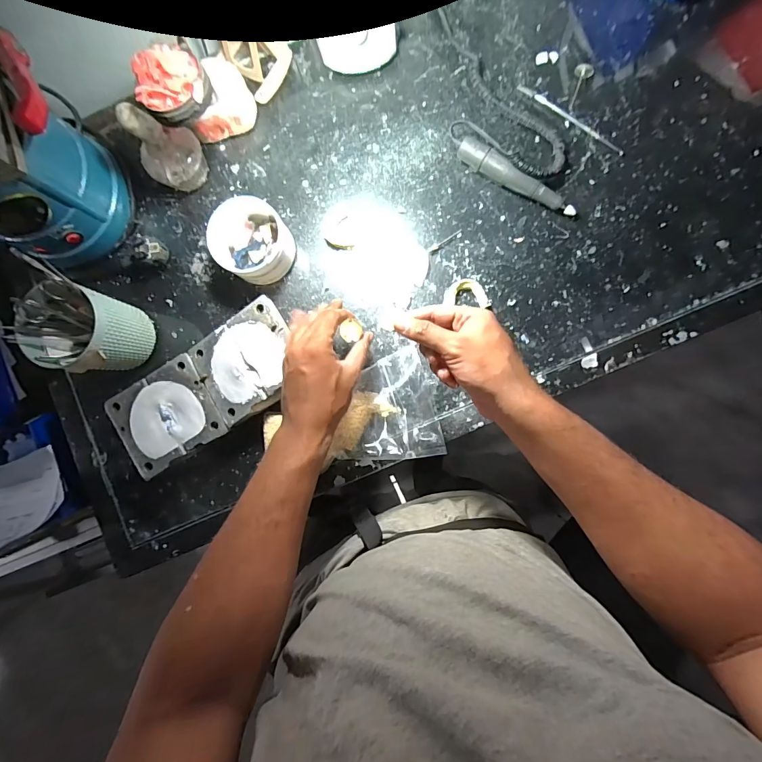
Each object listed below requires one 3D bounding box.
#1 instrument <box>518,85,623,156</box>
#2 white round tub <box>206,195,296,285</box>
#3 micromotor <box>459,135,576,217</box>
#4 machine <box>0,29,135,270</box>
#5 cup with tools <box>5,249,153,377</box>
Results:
[{"bbox_3d":[0.248,-0.342,0.492,0.159,0.004,0.010,37,91,5],"label":"instrument"},{"bbox_3d":[-0.166,-0.179,0.490,0.093,0.061,0.099,0,88,5],"label":"white round tub"},{"bbox_3d":[0.172,-0.256,0.481,0.163,0.033,0.024,33,91,5],"label":"micromotor"},{"bbox_3d":[-0.431,-0.262,0.458,0.185,0.175,0.204,32,91,5],"label":"machine"},{"bbox_3d":[-0.358,-0.068,0.469,0.096,0.128,0.111,17,90,5],"label":"cup with tools"}]

